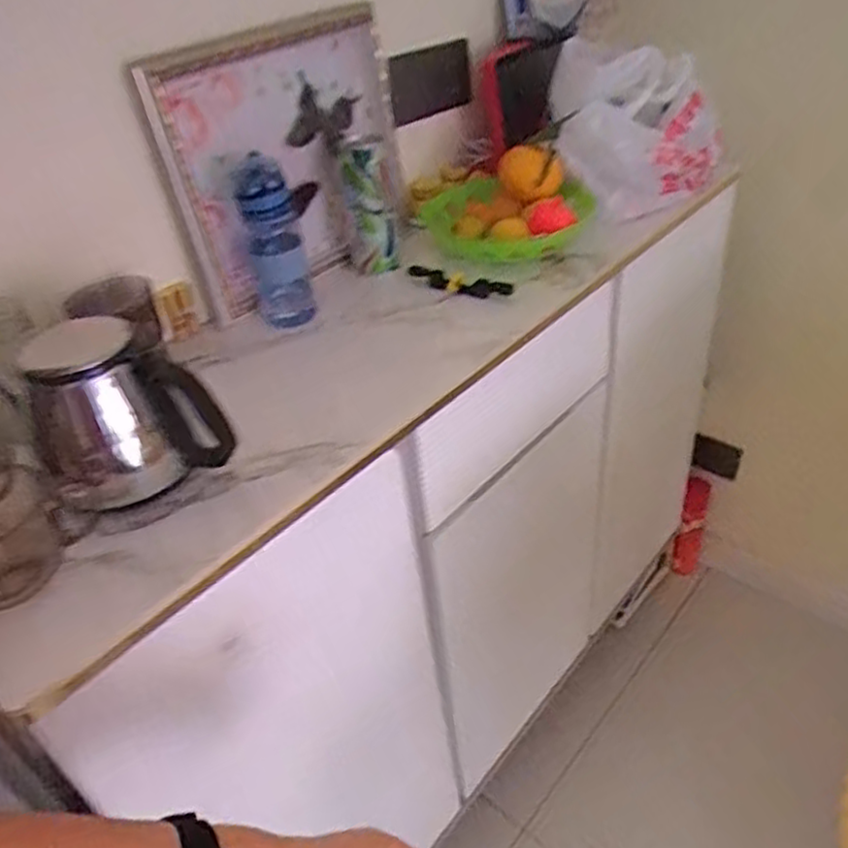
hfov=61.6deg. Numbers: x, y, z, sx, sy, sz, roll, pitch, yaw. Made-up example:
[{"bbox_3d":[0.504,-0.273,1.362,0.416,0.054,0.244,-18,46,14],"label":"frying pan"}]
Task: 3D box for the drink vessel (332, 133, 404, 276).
[{"bbox_3d":[-0.071,-0.276,0.903,0.065,0.150,0.071,-15,38,-10],"label":"drink vessel"}]

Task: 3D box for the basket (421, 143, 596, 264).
[{"bbox_3d":[0.110,-0.305,0.964,0.169,0.111,0.244,-21,39,-17],"label":"basket"}]

